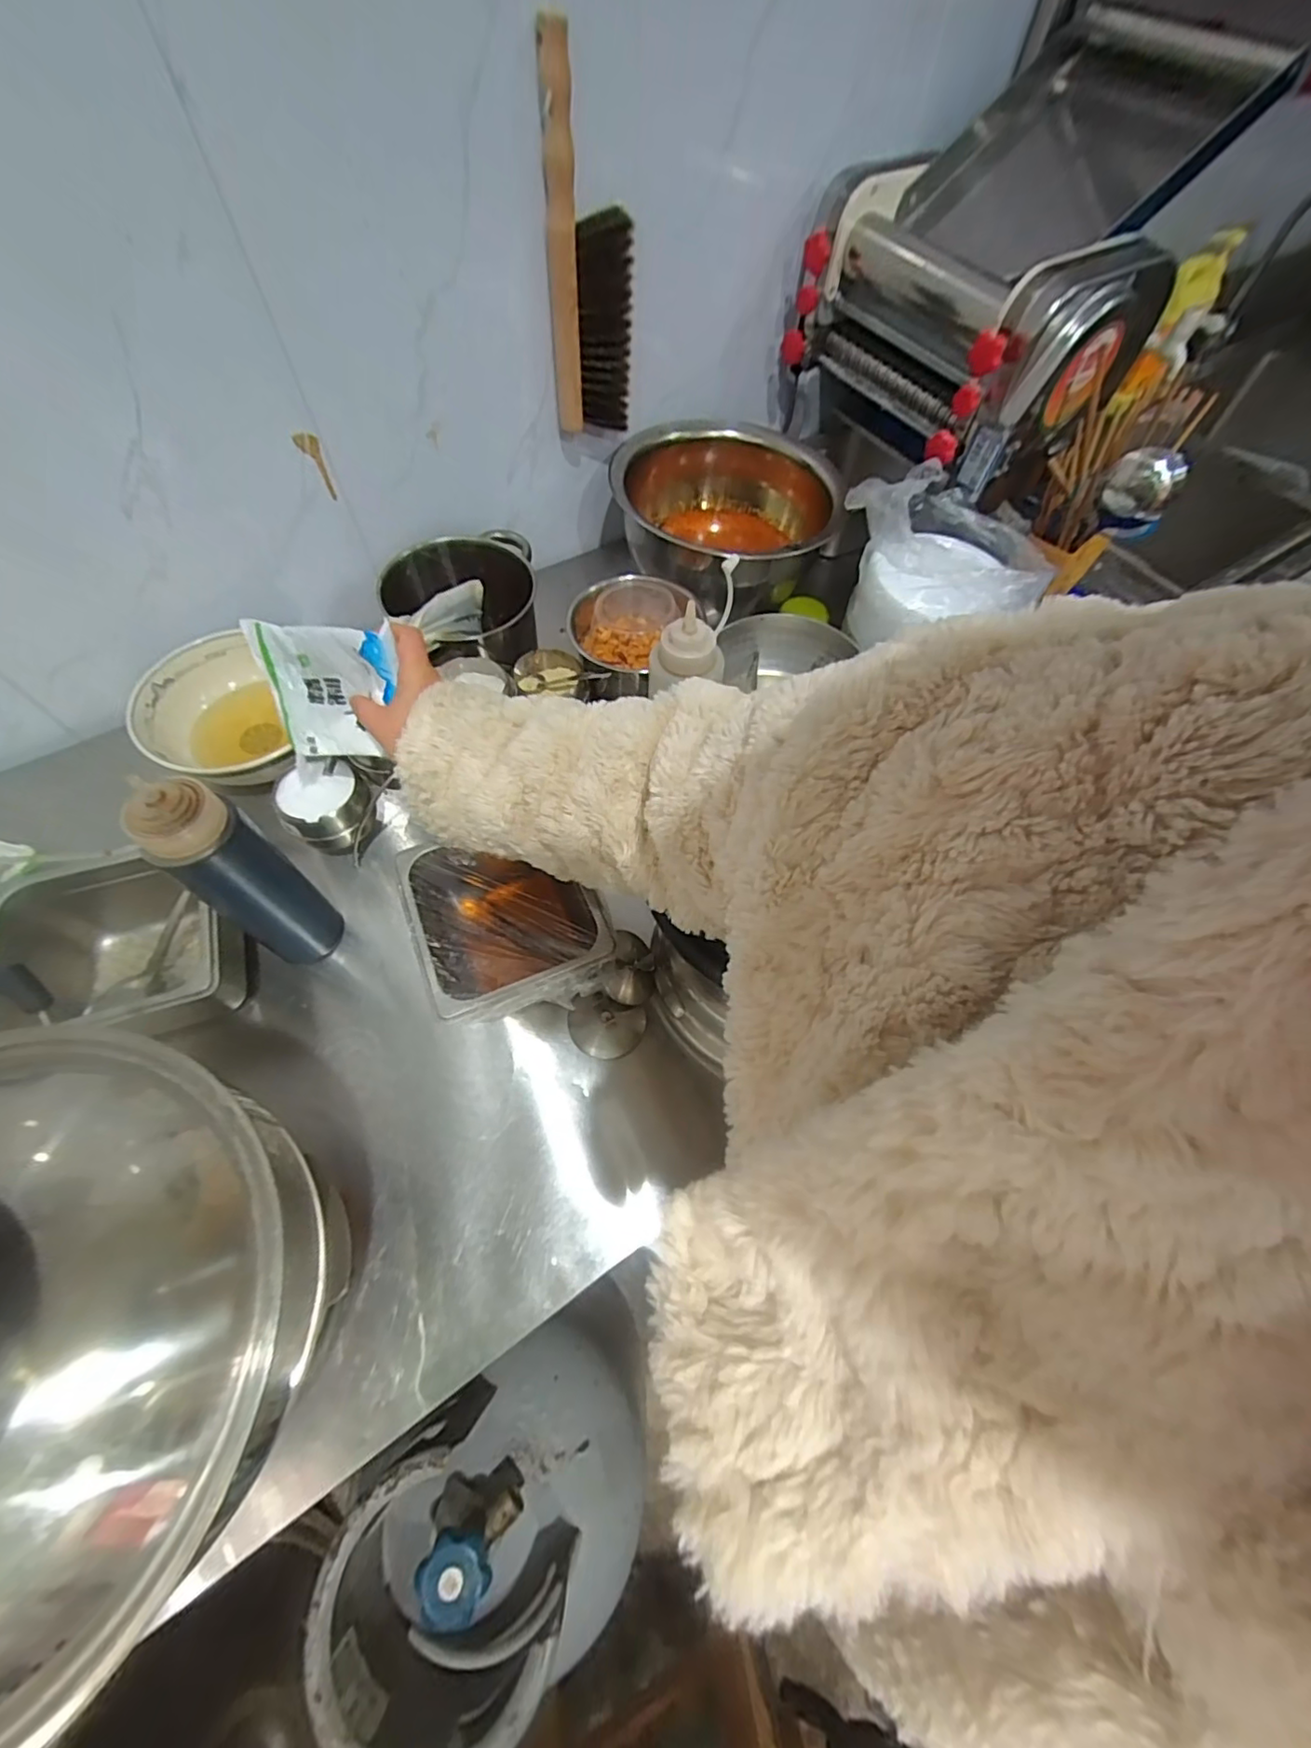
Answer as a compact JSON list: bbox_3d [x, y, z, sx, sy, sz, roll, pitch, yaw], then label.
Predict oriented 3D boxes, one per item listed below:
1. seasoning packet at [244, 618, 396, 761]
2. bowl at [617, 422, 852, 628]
[{"bbox_3d":[-0.272,-0.152,0.503,0.147,0.111,0.017,10,35,21],"label":"seasoning packet"},{"bbox_3d":[0.098,-0.472,0.801,0.263,0.137,0.286,1,62,-2],"label":"bowl"}]

